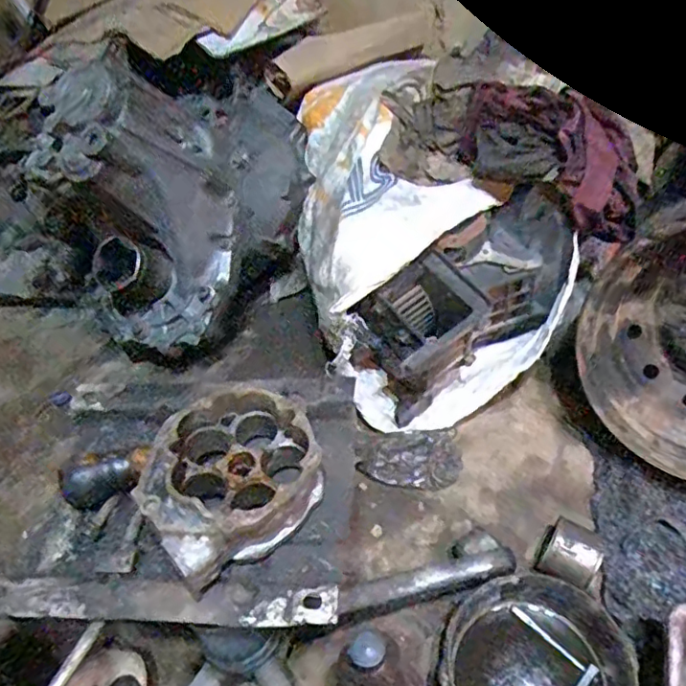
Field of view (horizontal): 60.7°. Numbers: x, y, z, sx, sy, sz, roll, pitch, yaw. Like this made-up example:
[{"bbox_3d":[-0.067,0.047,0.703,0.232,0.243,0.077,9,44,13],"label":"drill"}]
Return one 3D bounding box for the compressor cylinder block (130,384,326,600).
[{"bbox_3d":[-0.075,0.086,0.385,0.121,0.055,0.109,-35,53,-22],"label":"compressor cylinder block"}]

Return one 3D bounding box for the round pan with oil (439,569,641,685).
[{"bbox_3d":[0.215,0.358,0.650,0.192,0.073,0.185,-4,48,4],"label":"round pan with oil"}]

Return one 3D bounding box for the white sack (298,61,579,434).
[{"bbox_3d":[0.107,-0.203,0.986,0.356,0.346,0.599,-13,48,-4],"label":"white sack"}]

